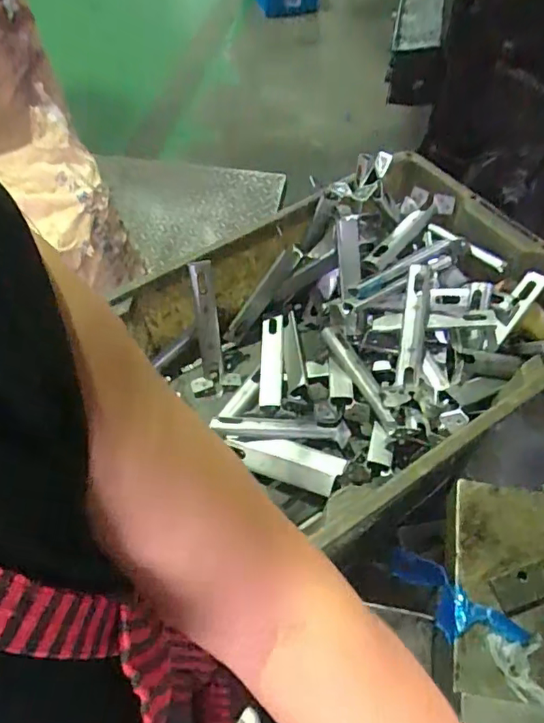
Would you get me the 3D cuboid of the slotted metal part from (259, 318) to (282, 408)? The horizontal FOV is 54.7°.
[{"bbox_3d":[-0.001,-0.001,0.754,0.031,0.009,0.130,1,73,3],"label":"slotted metal part"}]

